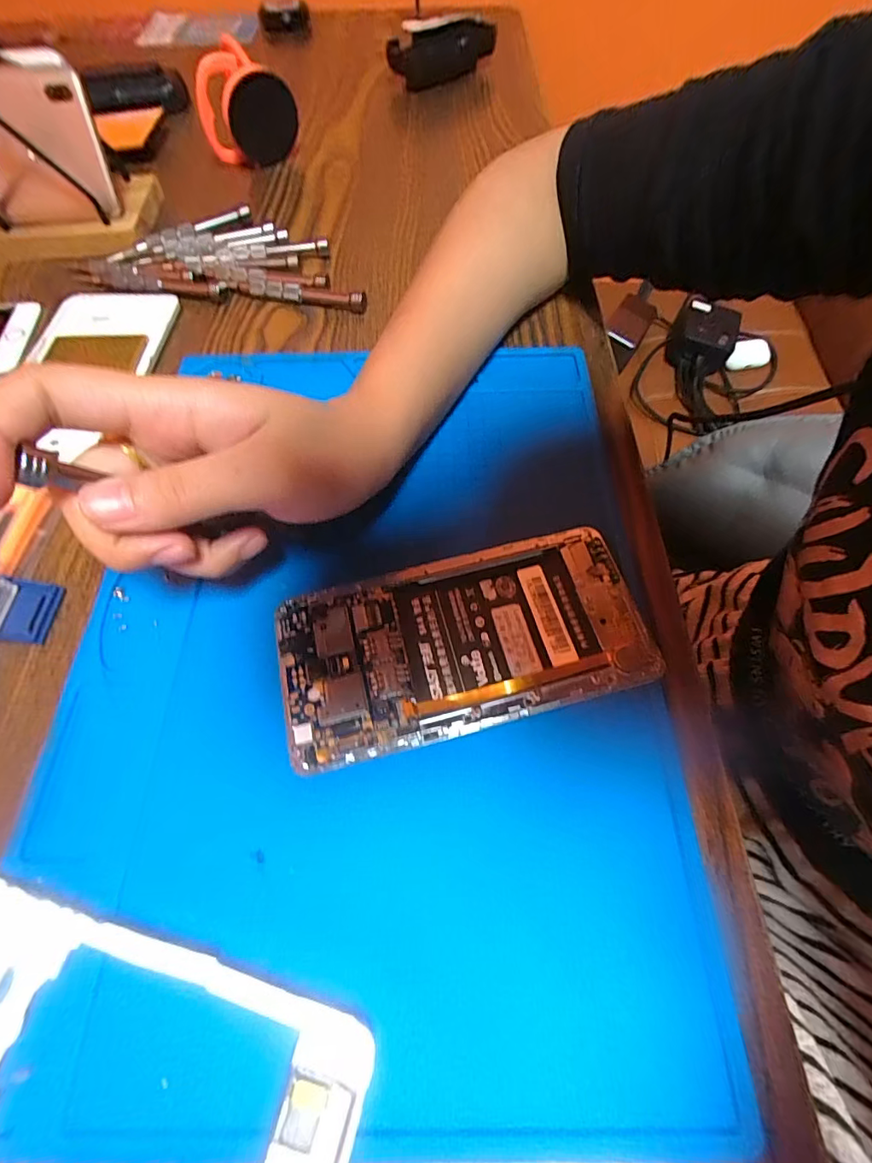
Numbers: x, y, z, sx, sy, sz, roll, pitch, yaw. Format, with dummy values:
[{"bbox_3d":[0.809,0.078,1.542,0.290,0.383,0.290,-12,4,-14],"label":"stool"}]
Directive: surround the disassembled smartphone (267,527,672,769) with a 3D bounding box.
[{"bbox_3d":[0.011,0.023,0.193,0.140,0.010,0.069,-14,62,-6],"label":"disassembled smartphone"}]

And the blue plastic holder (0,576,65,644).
[{"bbox_3d":[-0.170,0.012,0.202,0.021,0.007,0.027,10,68,-5],"label":"blue plastic holder"}]

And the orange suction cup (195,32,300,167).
[{"bbox_3d":[-0.146,-0.359,0.371,0.053,0.064,0.050,19,64,11],"label":"orange suction cup"}]

